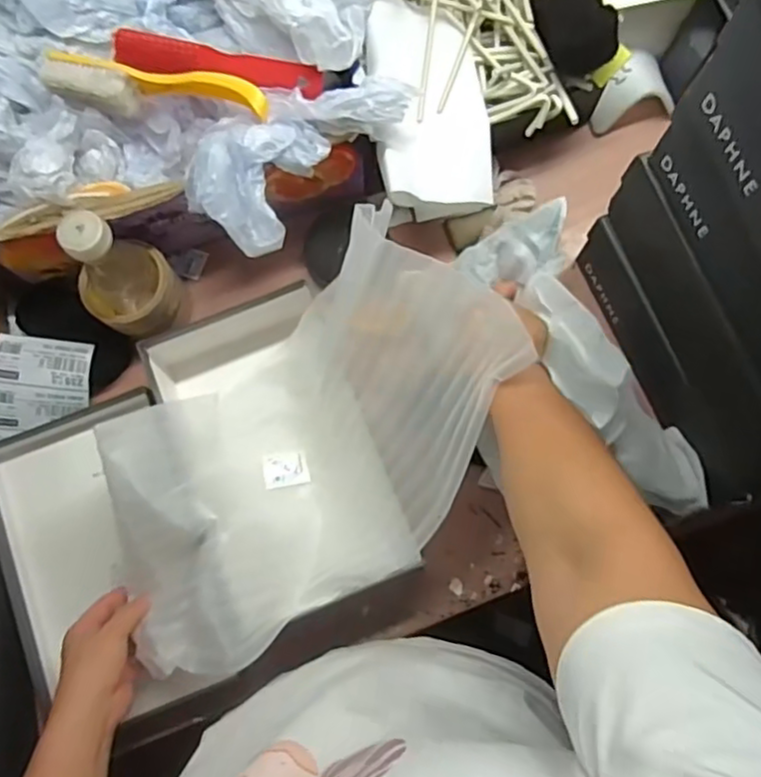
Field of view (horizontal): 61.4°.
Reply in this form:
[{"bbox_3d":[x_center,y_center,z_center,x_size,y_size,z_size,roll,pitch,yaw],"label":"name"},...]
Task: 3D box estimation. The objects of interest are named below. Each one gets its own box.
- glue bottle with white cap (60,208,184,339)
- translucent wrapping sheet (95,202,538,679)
[{"bbox_3d":[-0.248,-0.104,0.608,0.087,0.160,0.072,-36,81,-7],"label":"glue bottle with white cap"},{"bbox_3d":[-0.072,0.065,0.562,0.377,0.195,0.227,-37,81,-7],"label":"translucent wrapping sheet"}]

